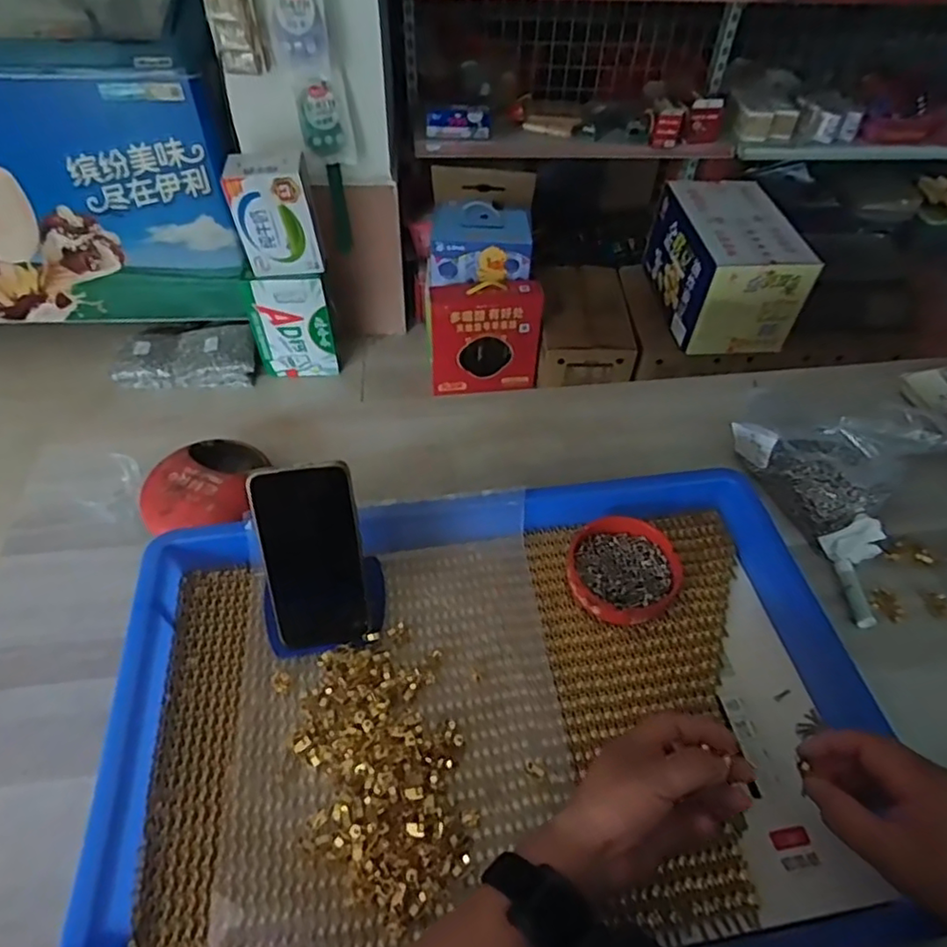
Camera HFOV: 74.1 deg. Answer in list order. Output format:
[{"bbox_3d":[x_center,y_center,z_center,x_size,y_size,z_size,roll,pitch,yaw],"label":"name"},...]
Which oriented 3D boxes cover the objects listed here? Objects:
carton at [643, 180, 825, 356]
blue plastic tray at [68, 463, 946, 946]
[{"bbox_3d":[0.684,-0.564,1.740,0.282,0.297,0.429,-3,50,-4],"label":"carton"},{"bbox_3d":[0.019,0.173,0.492,0.549,0.052,0.380,-6,50,-7],"label":"blue plastic tray"}]

